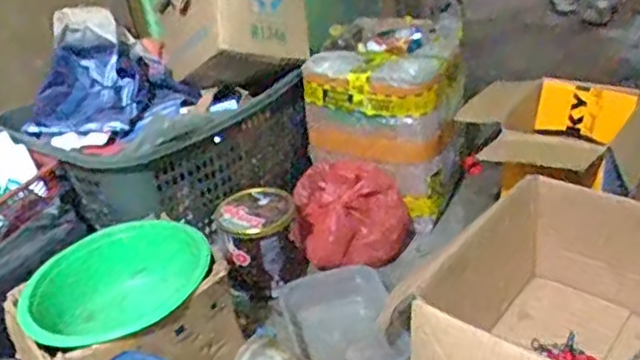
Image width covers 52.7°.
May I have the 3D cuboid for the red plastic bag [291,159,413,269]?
[{"bbox_3d":[0.062,0.064,1.276,0.224,0.158,0.190,-5,31,4],"label":"red plastic bag"}]

